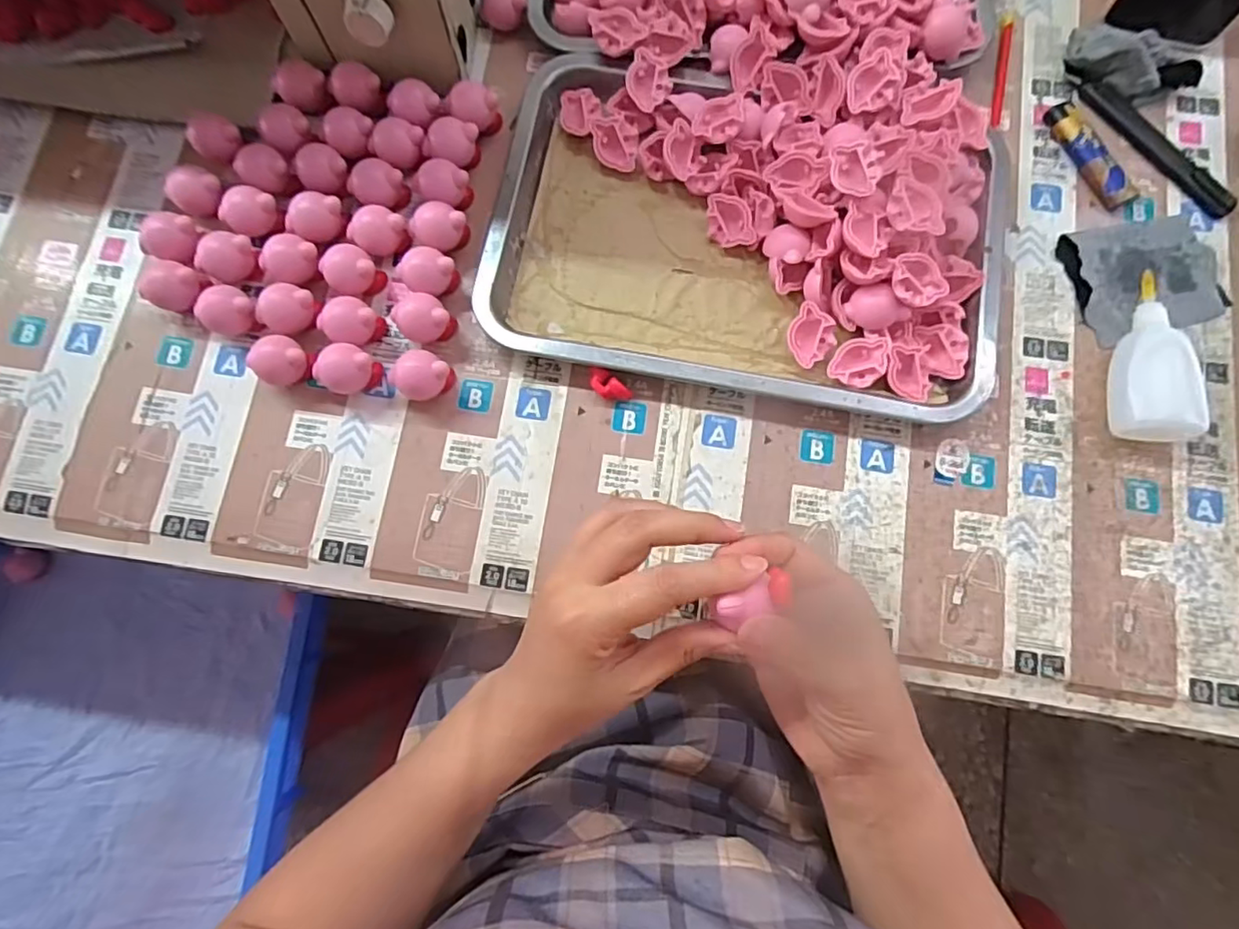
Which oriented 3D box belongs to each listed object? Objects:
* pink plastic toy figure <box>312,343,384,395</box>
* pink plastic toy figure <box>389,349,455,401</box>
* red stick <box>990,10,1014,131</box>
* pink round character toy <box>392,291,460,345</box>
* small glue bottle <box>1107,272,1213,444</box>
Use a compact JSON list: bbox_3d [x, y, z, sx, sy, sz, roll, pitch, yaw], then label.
[{"bbox_3d":[-0.162,-0.055,0.365,0.024,0.030,0.028,28,82,5],"label":"pink plastic toy figure"},{"bbox_3d":[-0.117,-0.051,0.364,0.026,0.032,0.028,31,82,6],"label":"pink plastic toy figure"},{"bbox_3d":[0.263,-0.272,0.422,0.010,0.007,0.088,10,81,2],"label":"red stick"},{"bbox_3d":[-0.120,-0.088,0.375,0.028,0.030,0.028,0,80,1],"label":"pink round character toy"},{"bbox_3d":[0.314,-0.064,0.366,0.041,0.030,0.102,2,80,1],"label":"small glue bottle"}]

